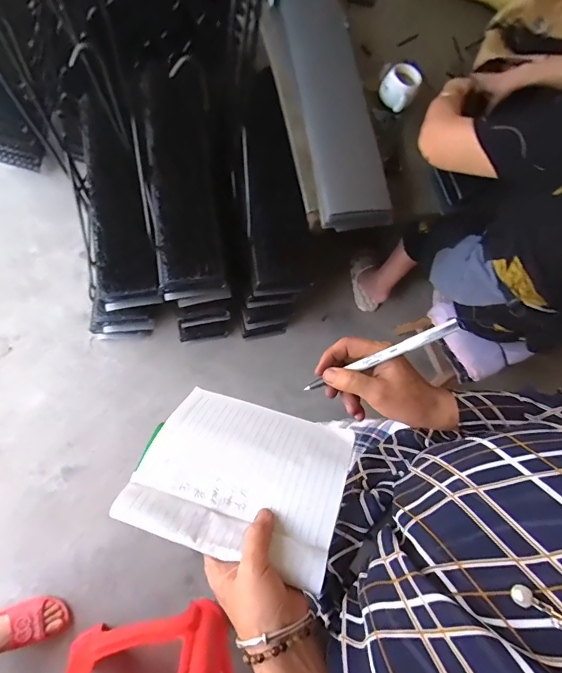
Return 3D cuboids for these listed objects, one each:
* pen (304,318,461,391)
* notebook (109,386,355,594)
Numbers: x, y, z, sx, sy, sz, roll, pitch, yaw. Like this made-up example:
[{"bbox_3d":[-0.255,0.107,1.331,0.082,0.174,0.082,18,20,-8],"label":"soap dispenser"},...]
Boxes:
[{"bbox_3d":[0.090,0.021,0.390,0.160,0.008,0.010,-28,73,31],"label":"pen"},{"bbox_3d":[-0.038,0.133,0.415,0.197,0.015,0.164,16,46,9],"label":"notebook"}]

